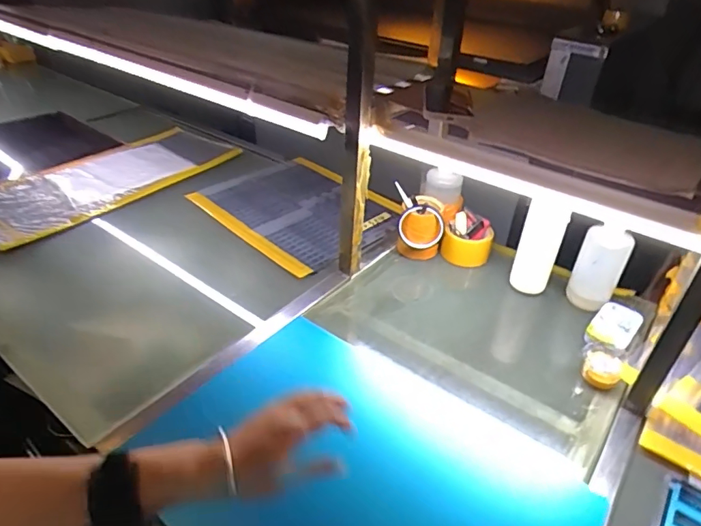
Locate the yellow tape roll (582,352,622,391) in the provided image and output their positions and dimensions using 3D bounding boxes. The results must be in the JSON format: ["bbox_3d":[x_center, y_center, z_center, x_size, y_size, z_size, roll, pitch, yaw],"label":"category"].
[{"bbox_3d":[0.378,0.161,0.734,0.054,0.035,0.047,27,41,29],"label":"yellow tape roll"}]

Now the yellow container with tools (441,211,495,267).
[{"bbox_3d":[0.242,-0.043,1.003,0.098,0.086,0.079,13,36,13],"label":"yellow container with tools"}]

